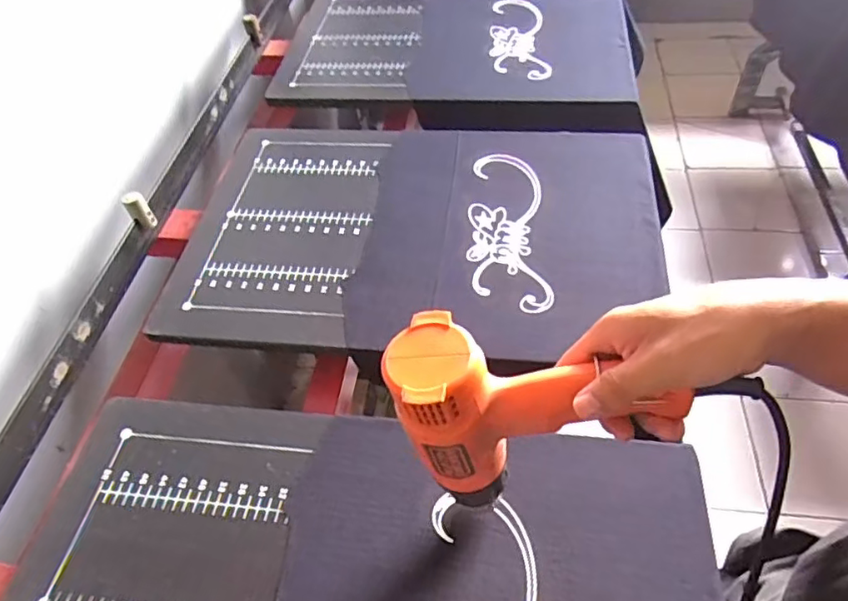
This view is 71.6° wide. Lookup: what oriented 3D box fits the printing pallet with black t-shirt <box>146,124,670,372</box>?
[{"bbox_3d":[-0.027,-0.099,0.774,0.620,0.032,0.415,4,51,9],"label":"printing pallet with black t-shirt"}]

